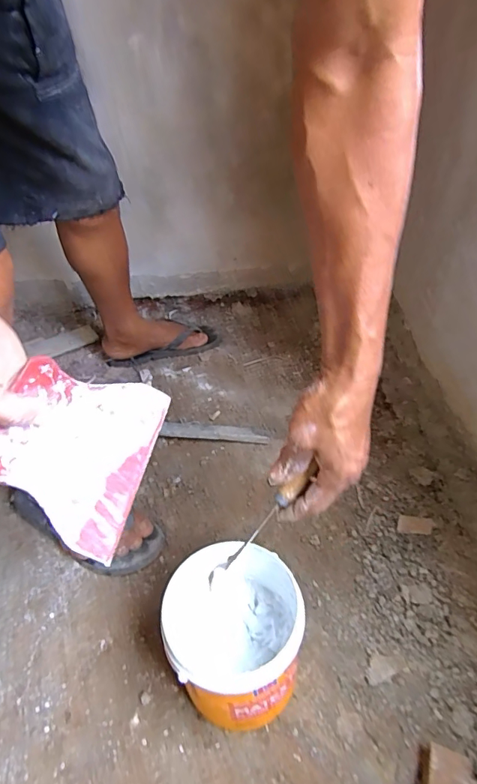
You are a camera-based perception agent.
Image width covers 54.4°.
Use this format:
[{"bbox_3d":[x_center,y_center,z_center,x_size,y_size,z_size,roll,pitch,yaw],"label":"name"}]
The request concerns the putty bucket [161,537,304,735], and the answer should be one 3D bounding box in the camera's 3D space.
[{"bbox_3d":[-0.005,0.294,0.555,0.147,0.162,0.156,0,43,0],"label":"putty bucket"}]

